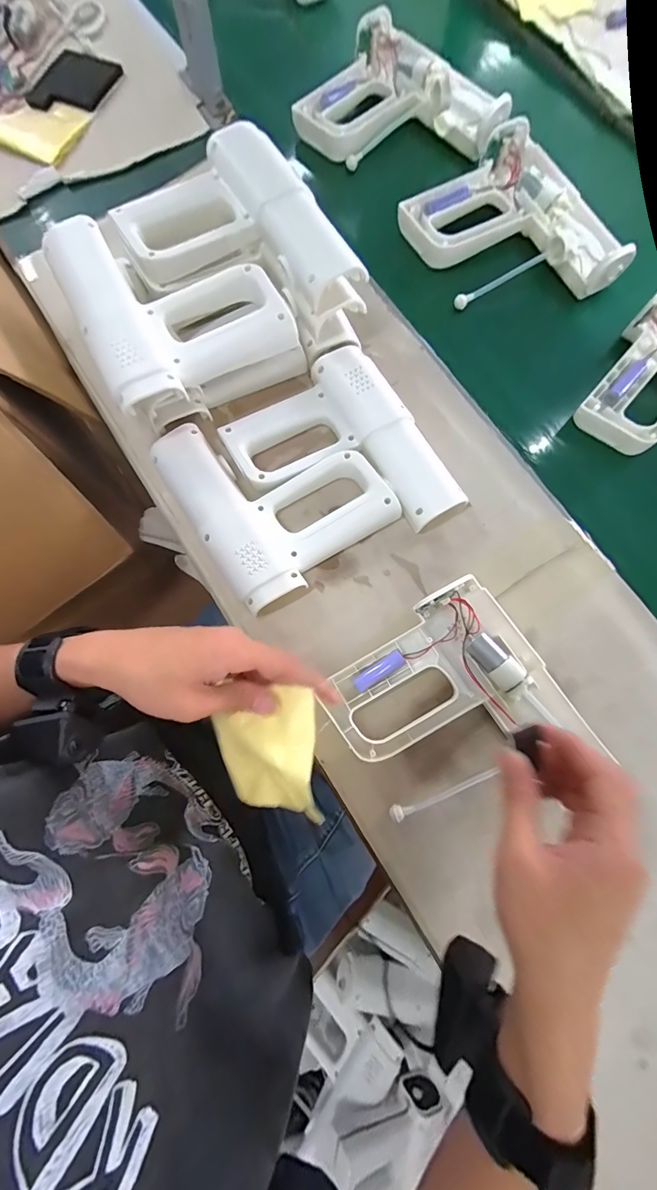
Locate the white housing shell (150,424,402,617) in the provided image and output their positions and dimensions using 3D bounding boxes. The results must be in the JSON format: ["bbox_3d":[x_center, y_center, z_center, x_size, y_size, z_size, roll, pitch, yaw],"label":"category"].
[{"bbox_3d":[-0.056,-0.109,0.417,0.176,0.029,0.200,-36,80,-6],"label":"white housing shell"}]

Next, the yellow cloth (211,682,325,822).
[{"bbox_3d":[-0.042,0.119,0.310,0.032,0.089,0.079,-27,98,-47],"label":"yellow cloth"}]

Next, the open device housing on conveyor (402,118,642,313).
[{"bbox_3d":[0.205,-0.414,0.474,0.184,0.047,0.216,-29,80,-4],"label":"open device housing on conveyor"}]

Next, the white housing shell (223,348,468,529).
[{"bbox_3d":[0.009,-0.135,0.414,0.174,0.031,0.200,-29,80,-4],"label":"white housing shell"}]

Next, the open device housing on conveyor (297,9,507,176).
[{"bbox_3d":[0.092,-0.596,0.499,0.210,0.040,0.172,42,83,9],"label":"open device housing on conveyor"}]

